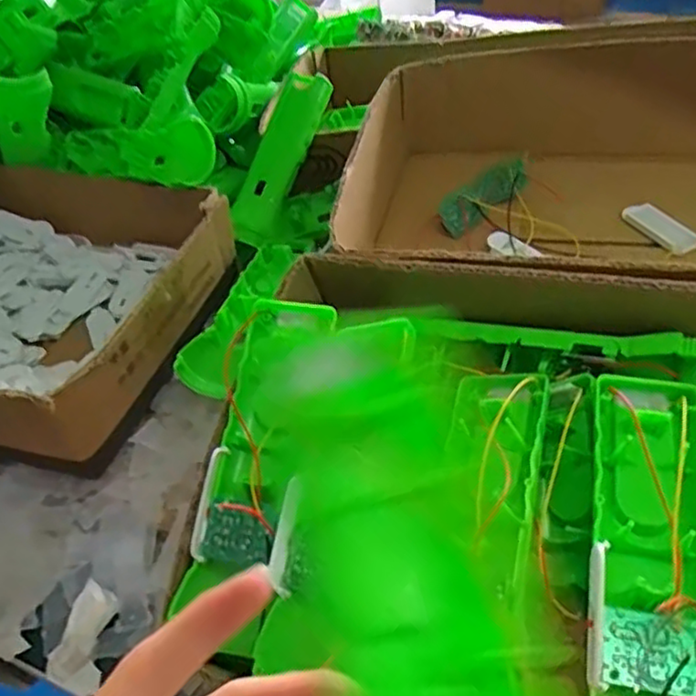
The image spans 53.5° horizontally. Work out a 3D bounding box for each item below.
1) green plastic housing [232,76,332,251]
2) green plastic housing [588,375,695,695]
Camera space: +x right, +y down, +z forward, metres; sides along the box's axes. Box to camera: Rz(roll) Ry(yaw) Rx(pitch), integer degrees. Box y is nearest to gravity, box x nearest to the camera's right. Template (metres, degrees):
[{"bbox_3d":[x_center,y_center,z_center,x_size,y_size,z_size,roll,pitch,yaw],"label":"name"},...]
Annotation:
[{"bbox_3d":[-0.058,-0.158,0.577,0.039,0.029,0.153,18,81,24],"label":"green plastic housing"},{"bbox_3d":[0.114,0.084,0.257,0.051,0.029,0.160,6,58,13],"label":"green plastic housing"}]

